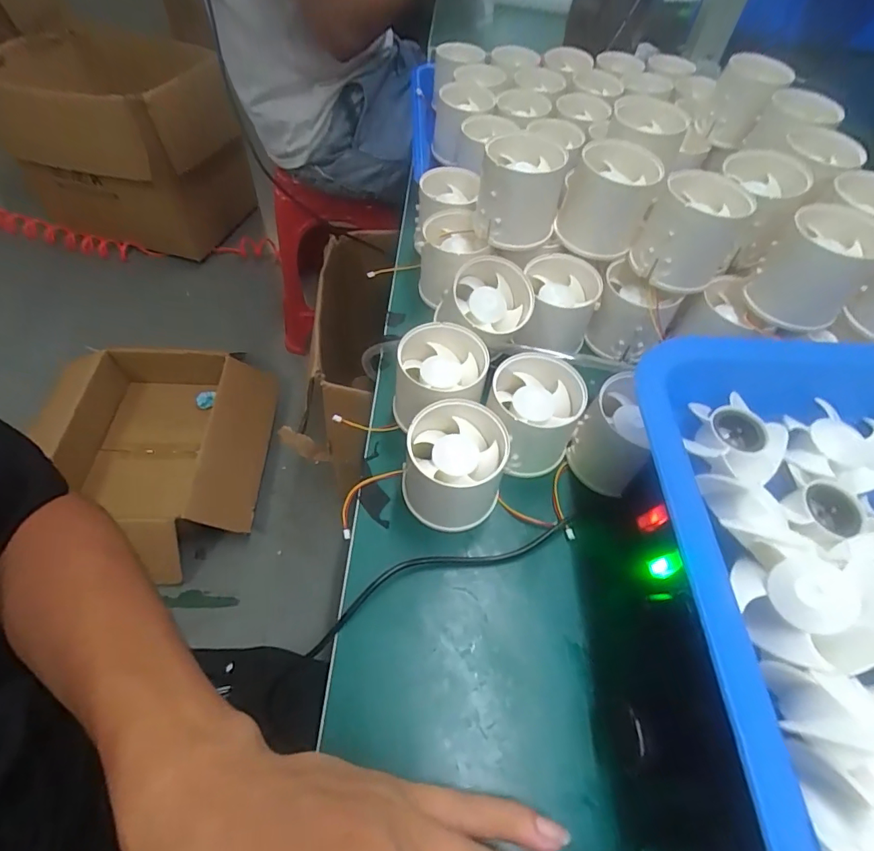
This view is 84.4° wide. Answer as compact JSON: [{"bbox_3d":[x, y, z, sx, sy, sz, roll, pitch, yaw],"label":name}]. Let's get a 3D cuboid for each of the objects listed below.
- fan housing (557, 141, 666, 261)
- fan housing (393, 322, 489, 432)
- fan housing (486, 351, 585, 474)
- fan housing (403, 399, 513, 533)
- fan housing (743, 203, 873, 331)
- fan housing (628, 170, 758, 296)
[{"bbox_3d":[0.111,-0.148,0.316,0.052,0.056,0.049,20,57,8],"label":"fan housing"},{"bbox_3d":[0.002,-0.023,0.291,0.052,0.052,0.053,9,56,1],"label":"fan housing"},{"bbox_3d":[0.054,-0.007,0.282,0.053,0.048,0.054,2,56,-4],"label":"fan housing"},{"bbox_3d":[0.010,0.022,0.261,0.053,0.053,0.049,9,56,1],"label":"fan housing"},{"bbox_3d":[0.228,-0.096,0.289,0.055,0.054,0.054,-38,67,-26],"label":"fan housing"},{"bbox_3d":[0.160,-0.122,0.303,0.056,0.051,0.064,37,61,18],"label":"fan housing"}]

